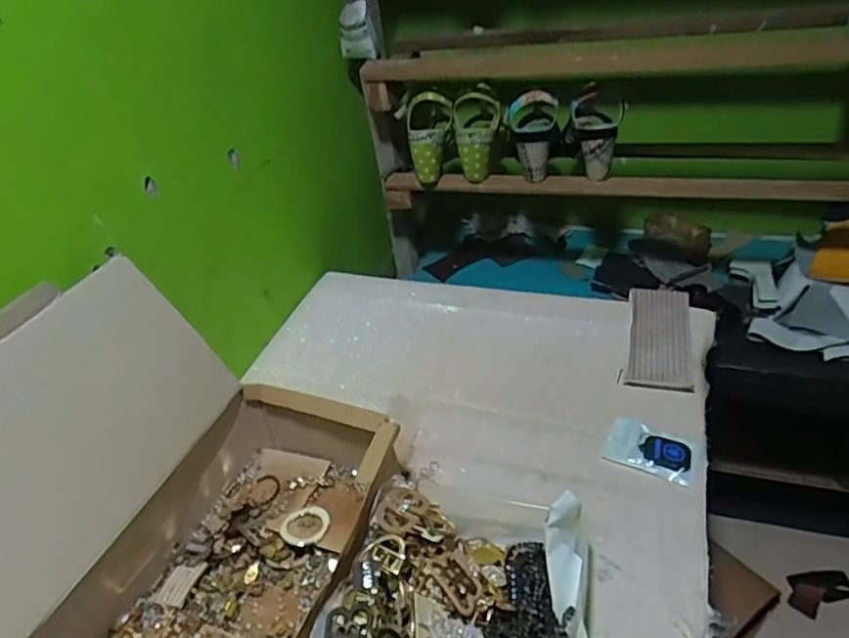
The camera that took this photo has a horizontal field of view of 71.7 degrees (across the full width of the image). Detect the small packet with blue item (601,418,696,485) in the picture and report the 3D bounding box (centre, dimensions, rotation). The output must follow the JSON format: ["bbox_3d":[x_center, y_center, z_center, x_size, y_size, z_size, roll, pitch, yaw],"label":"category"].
[{"bbox_3d":[0.257,0.147,0.669,0.095,0.011,0.061,16,44,27],"label":"small packet with blue item"}]

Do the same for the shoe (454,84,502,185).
[{"bbox_3d":[0.092,-0.310,0.980,0.080,0.135,0.085,-5,37,4],"label":"shoe"}]

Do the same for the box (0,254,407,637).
[{"bbox_3d":[-0.218,0.155,0.519,0.301,0.282,0.324,9,41,19],"label":"box"}]

